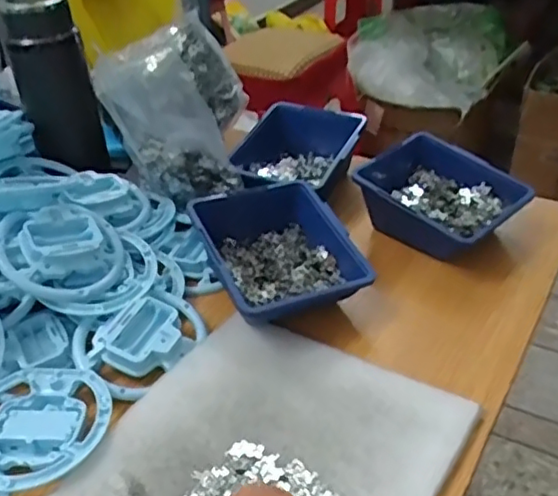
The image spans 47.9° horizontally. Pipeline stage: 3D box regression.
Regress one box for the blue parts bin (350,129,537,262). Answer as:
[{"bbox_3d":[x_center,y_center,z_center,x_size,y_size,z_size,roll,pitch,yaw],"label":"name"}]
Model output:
[{"bbox_3d":[0.148,-0.045,0.624,0.160,0.073,0.117,29,47,35],"label":"blue parts bin"}]

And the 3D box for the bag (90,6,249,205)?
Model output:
[{"bbox_3d":[-0.103,-0.157,0.675,0.125,0.127,0.198,0,37,4],"label":"bag"}]

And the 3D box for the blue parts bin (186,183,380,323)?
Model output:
[{"bbox_3d":[-0.001,0.007,0.550,0.120,0.065,0.142,-17,39,-18],"label":"blue parts bin"}]

